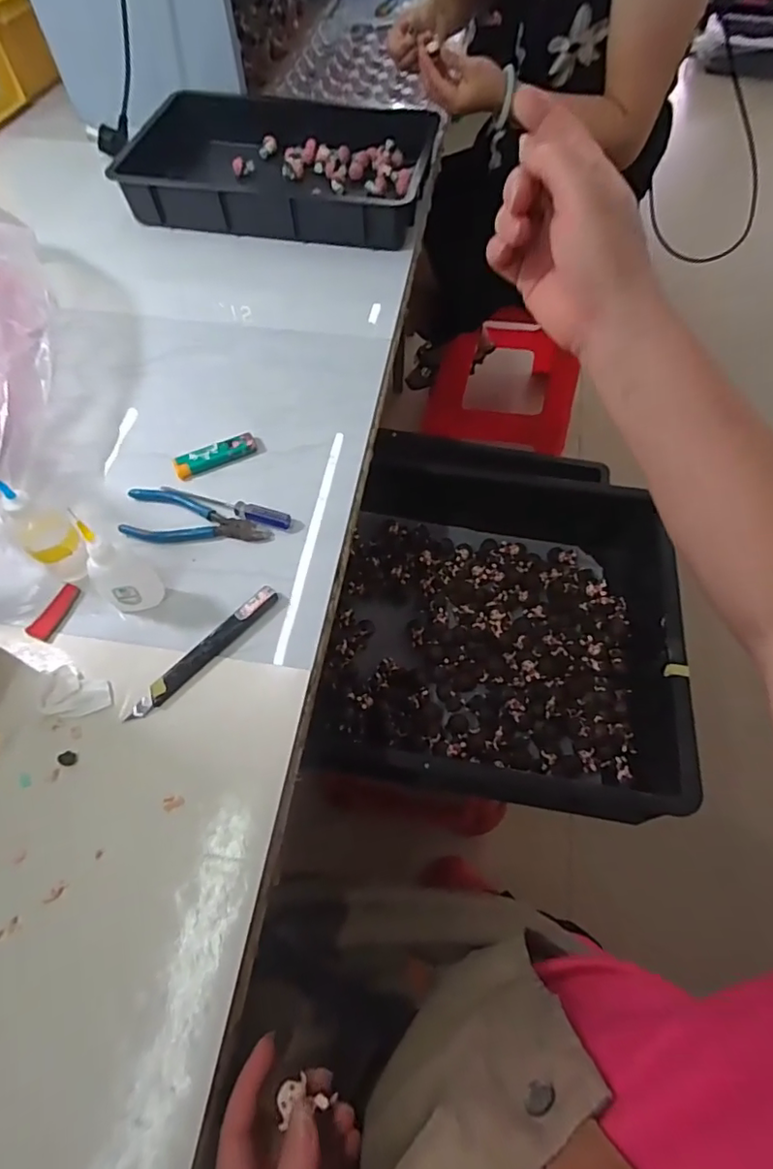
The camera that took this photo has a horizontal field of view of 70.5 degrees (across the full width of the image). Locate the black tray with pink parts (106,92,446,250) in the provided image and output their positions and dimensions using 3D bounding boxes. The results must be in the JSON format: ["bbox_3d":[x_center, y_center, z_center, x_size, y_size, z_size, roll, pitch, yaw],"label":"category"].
[{"bbox_3d":[-0.141,-0.578,0.756,0.390,0.060,0.278,10,60,6],"label":"black tray with pink parts"}]

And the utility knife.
[{"bbox_3d":[-0.141,0.051,0.425,0.017,0.010,0.140,36,65,19],"label":"utility knife"}]

